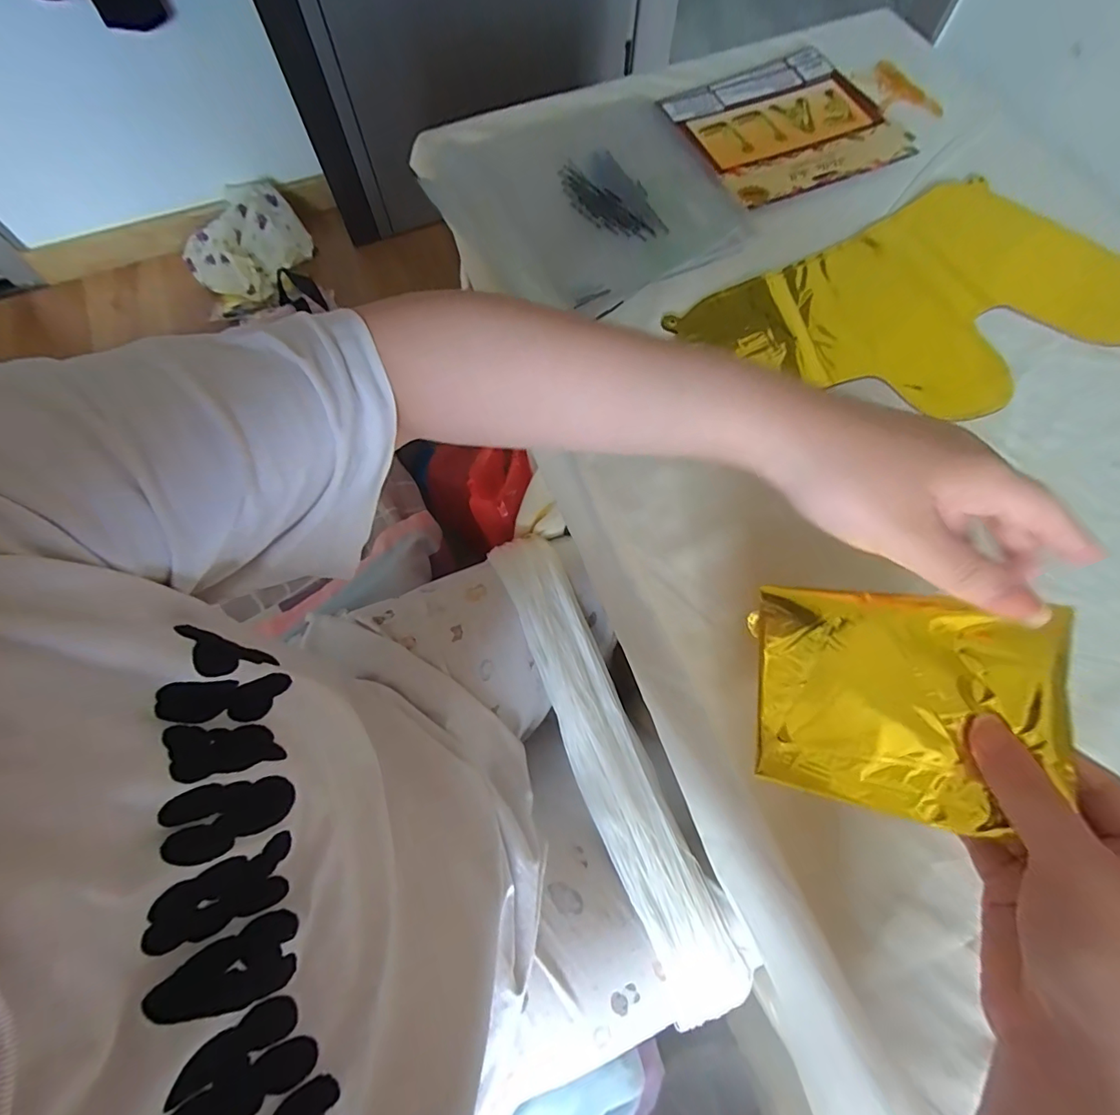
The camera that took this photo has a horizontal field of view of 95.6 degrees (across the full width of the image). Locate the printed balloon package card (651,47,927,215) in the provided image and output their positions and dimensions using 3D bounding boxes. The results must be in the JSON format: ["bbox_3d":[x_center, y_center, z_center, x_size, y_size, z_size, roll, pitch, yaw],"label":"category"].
[{"bbox_3d":[0.221,-0.423,0.493,0.196,0.006,0.178,-23,72,-9],"label":"printed balloon package card"}]

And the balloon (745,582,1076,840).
[{"bbox_3d":[0.161,0.070,0.244,0.123,0.011,0.103,3,88,25],"label":"balloon"}]

